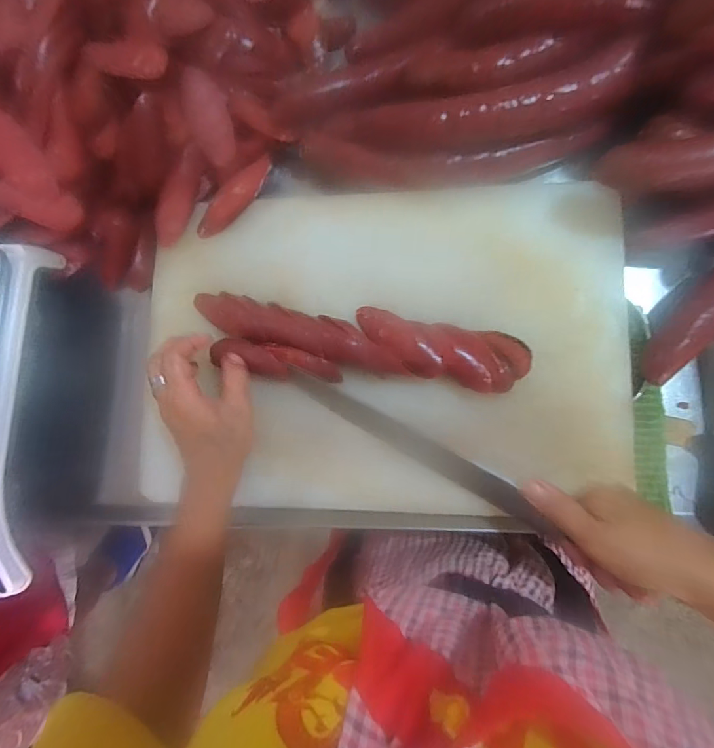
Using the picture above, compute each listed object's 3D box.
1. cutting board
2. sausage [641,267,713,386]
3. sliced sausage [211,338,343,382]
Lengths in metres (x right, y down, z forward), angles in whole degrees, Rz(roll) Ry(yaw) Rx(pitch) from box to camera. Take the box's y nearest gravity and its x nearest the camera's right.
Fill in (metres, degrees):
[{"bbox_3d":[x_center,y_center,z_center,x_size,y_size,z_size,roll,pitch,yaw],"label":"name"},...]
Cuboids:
[{"bbox_3d":[0.015,-0.026,0.394,0.429,0.030,0.291,1,85,8],"label":"cutting board"},{"bbox_3d":[0.284,-0.051,0.345,0.140,0.037,0.048,-45,80,2],"label":"sausage"},{"bbox_3d":[-0.075,-0.011,0.385,0.122,0.022,0.030,10,86,13],"label":"sliced sausage"}]

